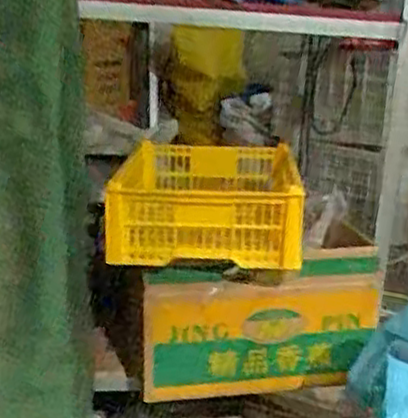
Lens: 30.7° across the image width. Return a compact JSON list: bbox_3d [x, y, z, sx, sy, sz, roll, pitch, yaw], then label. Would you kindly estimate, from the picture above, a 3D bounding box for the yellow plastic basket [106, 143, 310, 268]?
[{"bbox_3d":[0.007,-0.021,1.407,0.333,0.125,0.443,4,16,4],"label":"yellow plastic basket"}]

